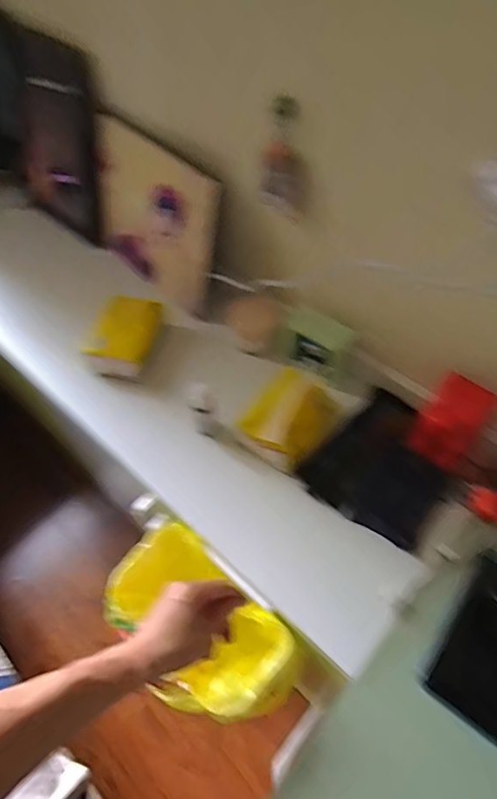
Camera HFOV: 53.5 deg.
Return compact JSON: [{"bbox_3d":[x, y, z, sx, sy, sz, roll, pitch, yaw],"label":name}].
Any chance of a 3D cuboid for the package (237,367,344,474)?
[{"bbox_3d":[0.061,0.024,0.717,0.137,0.089,0.103,-40,63,-21],"label":"package"}]

